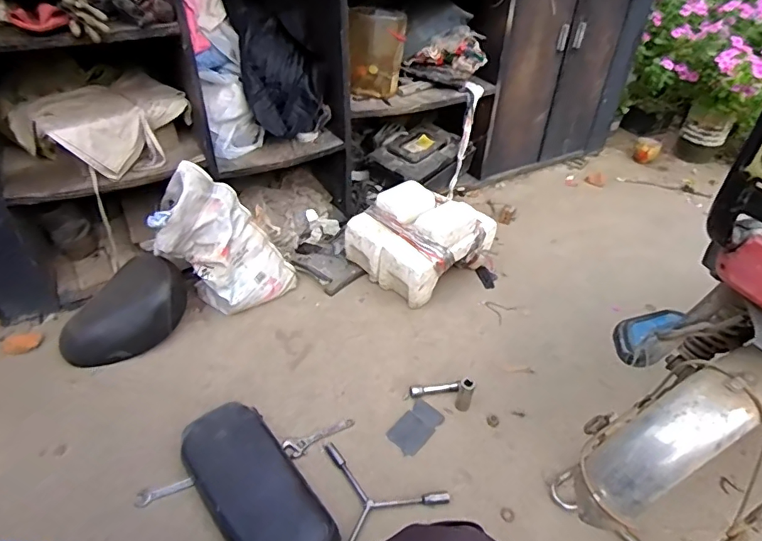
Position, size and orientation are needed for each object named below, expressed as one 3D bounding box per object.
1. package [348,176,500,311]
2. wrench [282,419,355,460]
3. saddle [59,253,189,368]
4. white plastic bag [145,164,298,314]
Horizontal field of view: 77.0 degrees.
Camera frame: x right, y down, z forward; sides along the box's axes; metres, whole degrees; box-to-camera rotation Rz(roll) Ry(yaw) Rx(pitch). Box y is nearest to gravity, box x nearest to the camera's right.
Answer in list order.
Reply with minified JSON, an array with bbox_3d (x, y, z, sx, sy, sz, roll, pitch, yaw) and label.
[{"bbox_3d":[0.107,-0.088,1.266,0.309,0.178,0.257,-28,49,-31],"label":"package"},{"bbox_3d":[-0.116,0.319,0.917,0.139,0.016,0.040,-15,43,-22],"label":"wrench"},{"bbox_3d":[-0.576,0.083,1.069,0.274,0.129,0.179,-27,49,-30],"label":"saddle"},{"bbox_3d":[-0.352,-0.059,1.102,0.284,0.326,0.143,-11,43,-16],"label":"white plastic bag"}]

